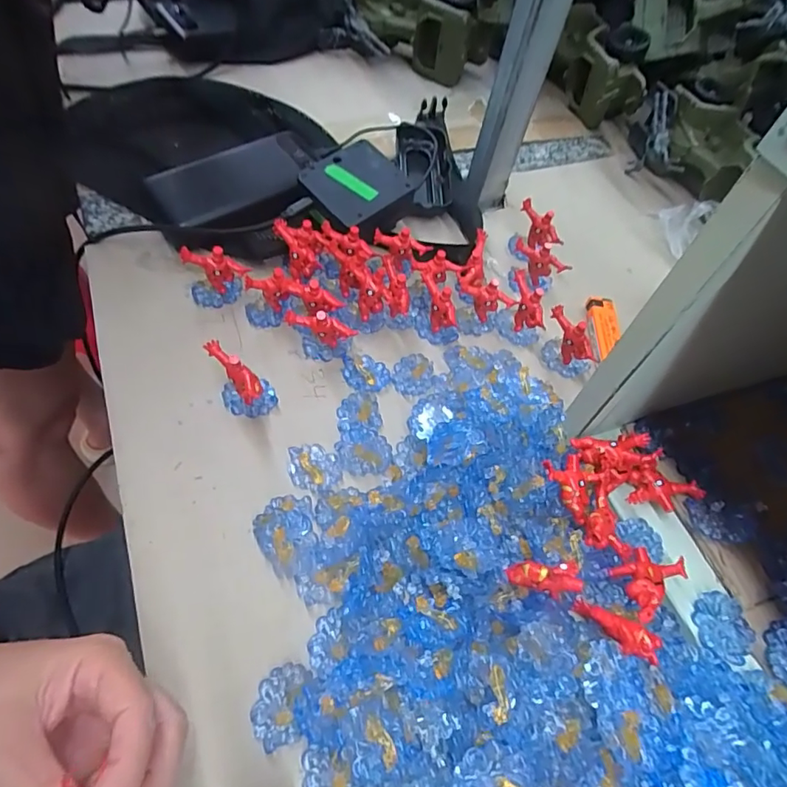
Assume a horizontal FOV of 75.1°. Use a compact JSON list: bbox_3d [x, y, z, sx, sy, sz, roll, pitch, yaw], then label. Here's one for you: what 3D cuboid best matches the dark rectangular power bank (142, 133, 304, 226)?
[{"bbox_3d":[-0.138,-0.189,0.455,0.140,0.020,0.065,-27,62,-20],"label":"dark rectangular power bank"}]

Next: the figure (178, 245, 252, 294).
[{"bbox_3d":[-0.137,-0.094,0.395,0.043,0.047,0.021,0,57,-4],"label":"figure"}]

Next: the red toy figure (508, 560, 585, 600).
[{"bbox_3d":[0.081,0.099,0.276,0.038,0.009,0.016,-2,54,21],"label":"red toy figure"}]

